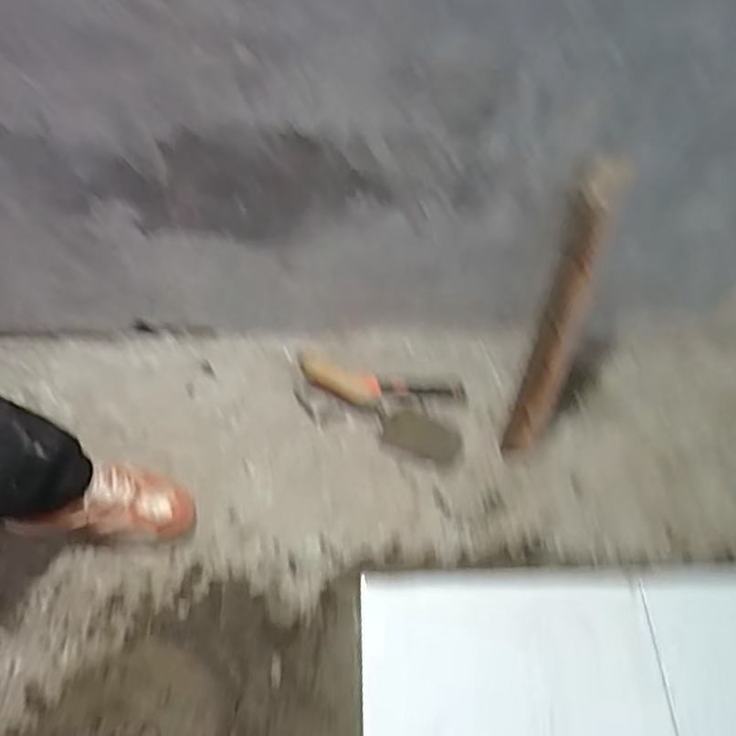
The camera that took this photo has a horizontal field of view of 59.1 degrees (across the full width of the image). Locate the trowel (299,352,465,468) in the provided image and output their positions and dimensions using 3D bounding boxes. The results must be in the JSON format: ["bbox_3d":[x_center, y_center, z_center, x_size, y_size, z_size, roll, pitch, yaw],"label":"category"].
[{"bbox_3d":[0.017,0.060,1.074,0.310,0.056,0.080,32,59,19],"label":"trowel"}]

